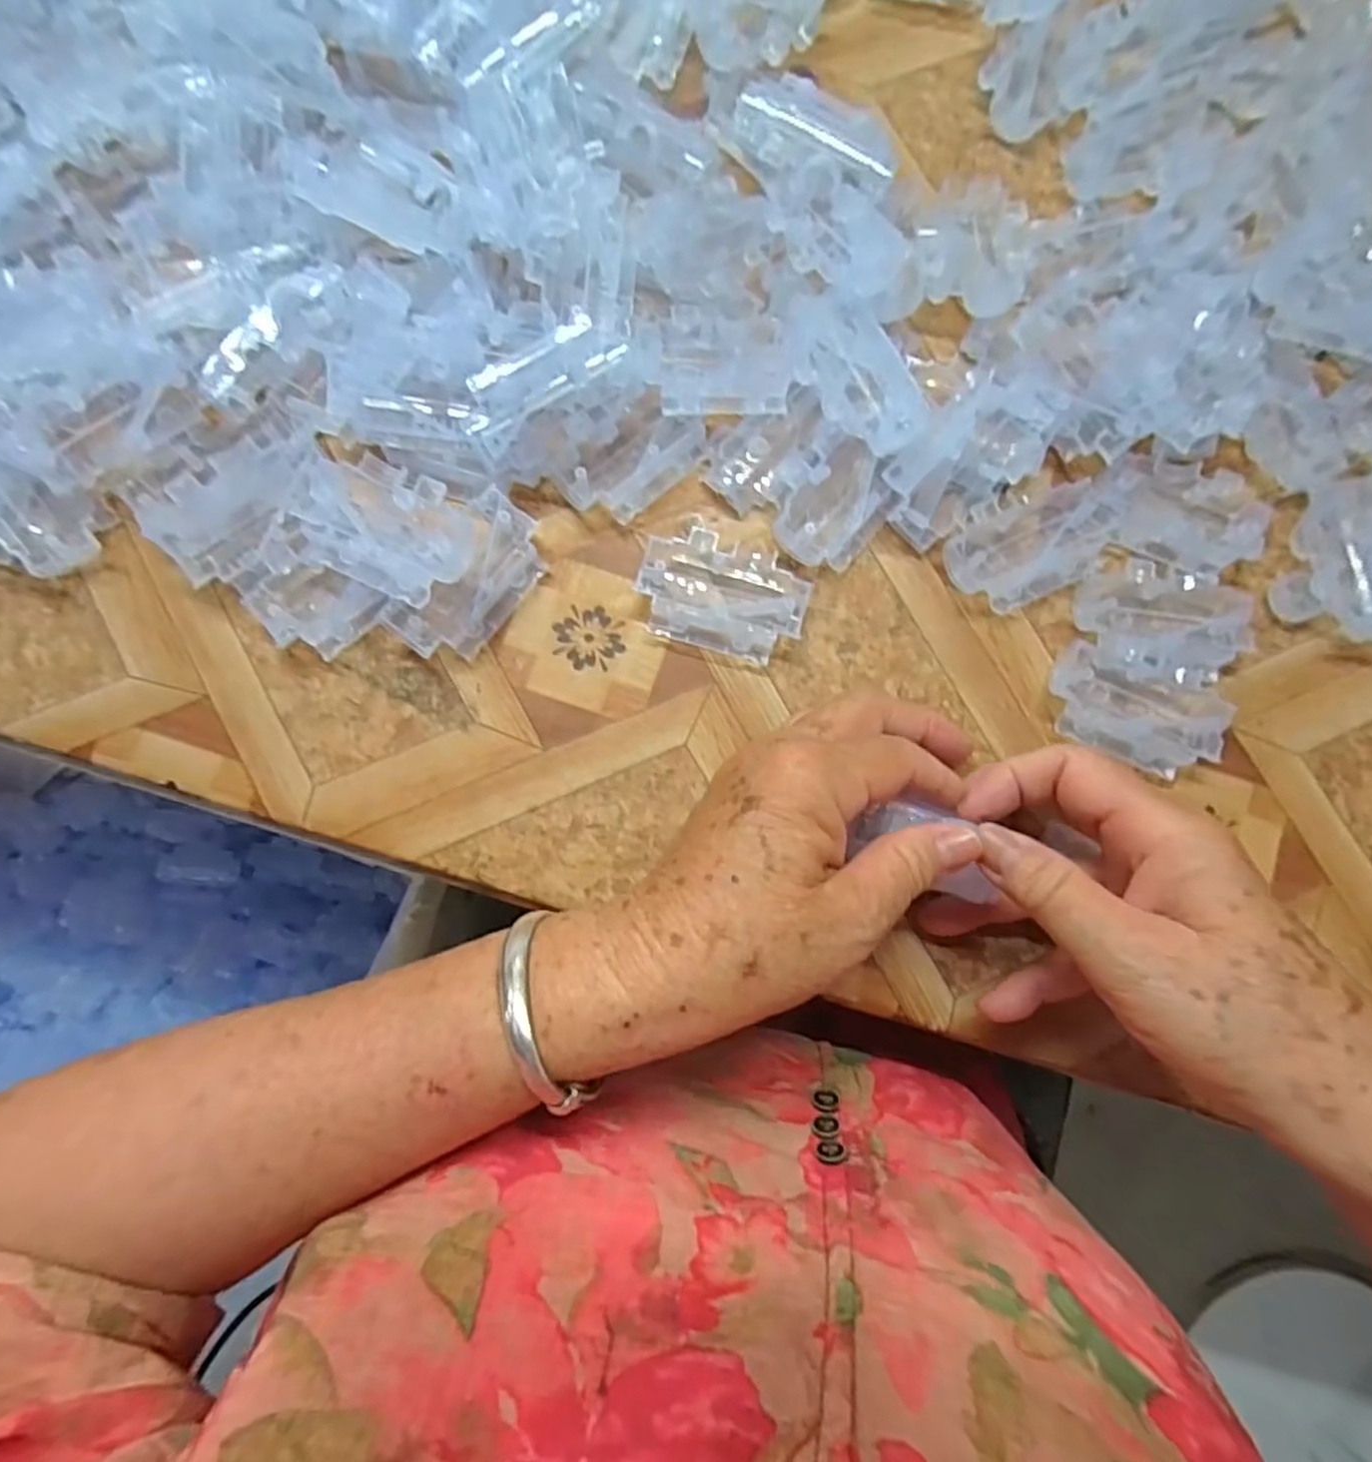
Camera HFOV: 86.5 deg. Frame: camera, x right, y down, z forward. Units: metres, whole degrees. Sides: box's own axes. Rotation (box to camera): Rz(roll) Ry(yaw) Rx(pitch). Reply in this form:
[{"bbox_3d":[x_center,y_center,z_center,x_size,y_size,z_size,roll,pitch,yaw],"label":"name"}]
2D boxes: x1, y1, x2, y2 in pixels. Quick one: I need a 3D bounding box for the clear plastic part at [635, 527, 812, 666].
[{"bbox_3d":[0.015,-0.055,0.297,0.067,0.013,0.043,16,82,-3],"label":"clear plastic part"}]

